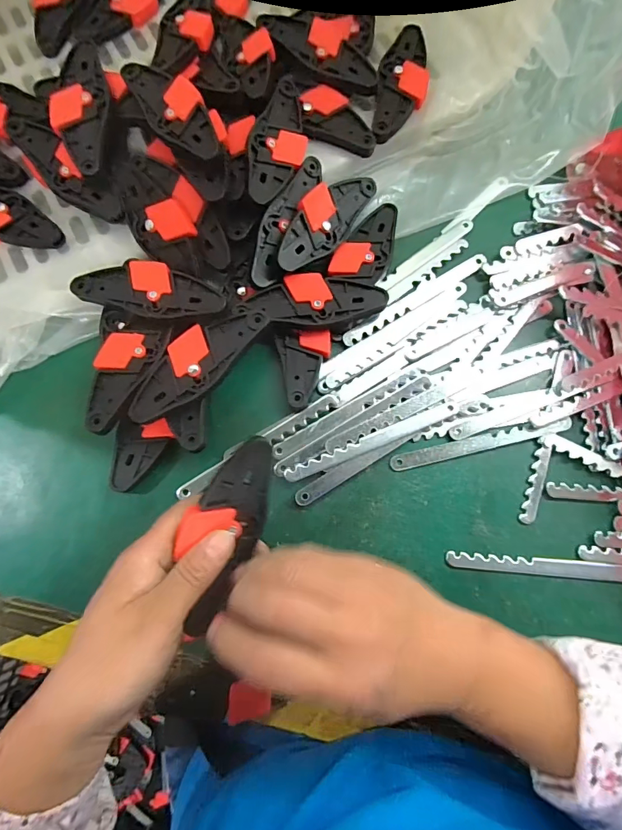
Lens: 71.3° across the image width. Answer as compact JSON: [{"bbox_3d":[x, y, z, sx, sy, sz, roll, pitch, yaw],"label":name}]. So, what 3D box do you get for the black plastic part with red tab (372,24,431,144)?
[{"bbox_3d":[0.085,-0.308,0.402,0.046,0.010,0.122,6,77,2],"label":"black plastic part with red tab"}]

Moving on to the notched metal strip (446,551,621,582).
[{"bbox_3d":[0.181,0.118,0.335,0.148,0.004,0.013,4,77,2],"label":"notched metal strip"}]

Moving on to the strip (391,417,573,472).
[{"bbox_3d":[0.138,0.022,0.353,0.147,0.004,0.013,-14,79,0],"label":"strip"}]

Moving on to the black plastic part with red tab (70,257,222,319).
[{"bbox_3d":[-0.129,-0.101,0.345,0.118,0.010,0.041,15,77,4],"label":"black plastic part with red tab"}]

